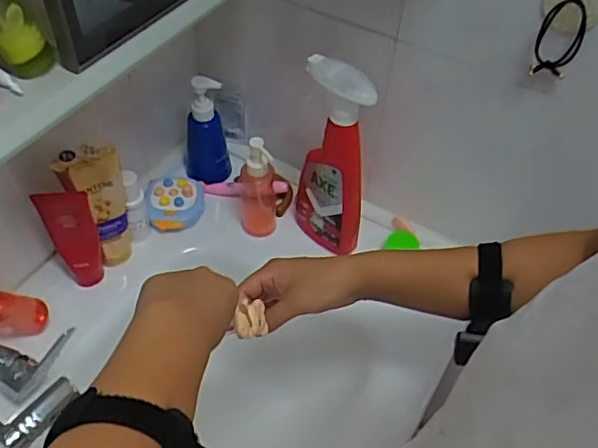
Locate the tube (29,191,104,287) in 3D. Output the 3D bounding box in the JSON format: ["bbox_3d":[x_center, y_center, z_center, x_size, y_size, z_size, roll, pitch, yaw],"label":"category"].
[{"bbox_3d":[-0.270,0.016,0.715,0.053,0.168,0.029,-19,54,-19],"label":"tube"}]

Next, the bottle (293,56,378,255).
[{"bbox_3d":[0.040,-0.073,0.736,0.099,0.263,0.047,21,52,13],"label":"bottle"}]

